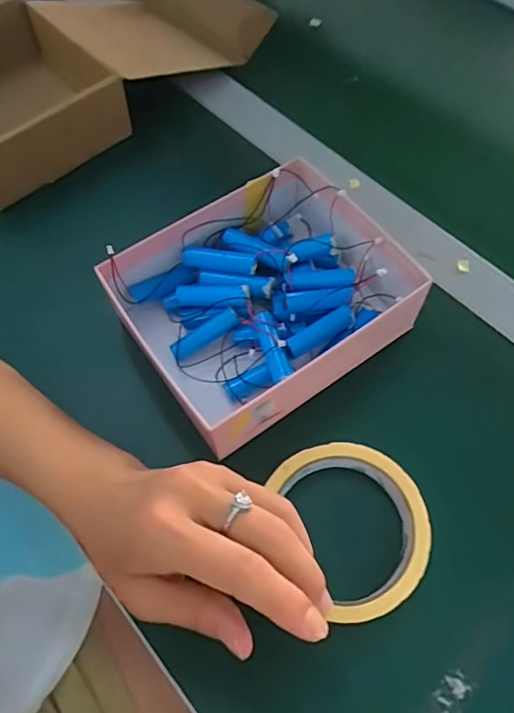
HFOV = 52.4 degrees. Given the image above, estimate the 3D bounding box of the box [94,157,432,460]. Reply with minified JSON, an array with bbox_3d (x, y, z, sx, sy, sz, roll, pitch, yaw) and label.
[{"bbox_3d":[0.004,-0.038,0.345,0.168,0.052,0.141,-31,67,-14],"label":"box"}]

